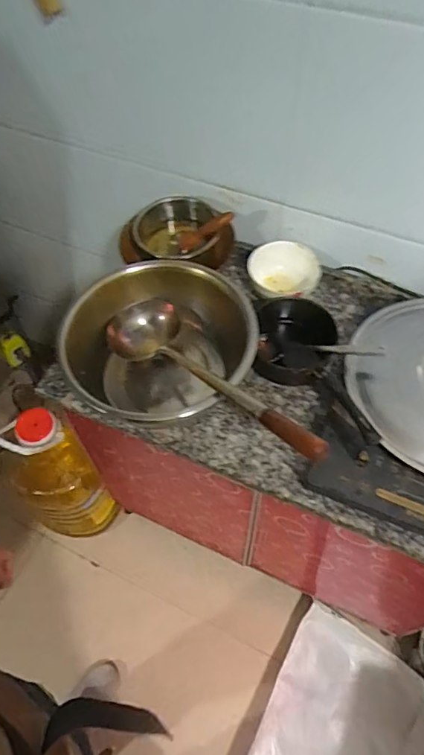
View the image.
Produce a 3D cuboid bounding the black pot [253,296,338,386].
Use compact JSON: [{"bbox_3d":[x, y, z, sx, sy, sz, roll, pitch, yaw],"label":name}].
[{"bbox_3d":[0.141,-0.060,0.829,0.128,0.062,0.142,3,57,3],"label":"black pot"}]

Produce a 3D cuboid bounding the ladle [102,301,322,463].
[{"bbox_3d":[-0.011,0.000,0.695,0.115,0.073,0.446,-33,42,-18],"label":"ladle"}]

